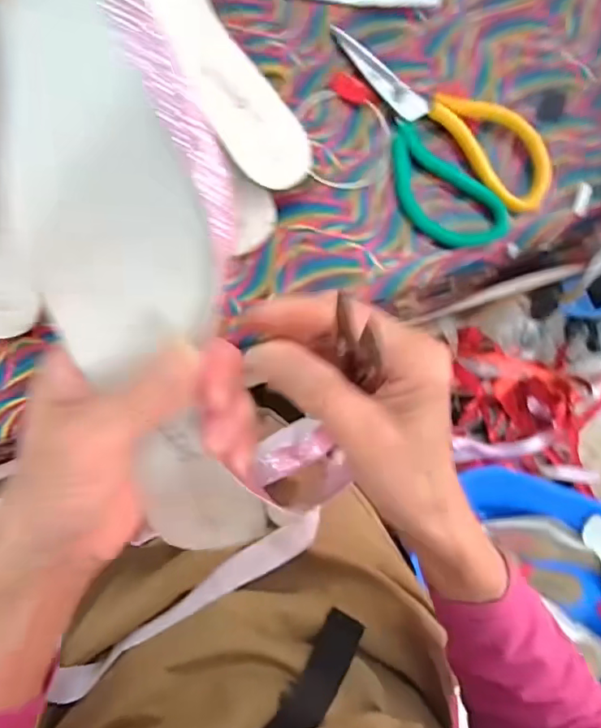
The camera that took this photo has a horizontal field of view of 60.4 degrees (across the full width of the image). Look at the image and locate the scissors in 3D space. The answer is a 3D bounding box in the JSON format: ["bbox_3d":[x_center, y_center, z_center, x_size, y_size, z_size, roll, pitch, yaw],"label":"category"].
[{"bbox_3d":[0.089,-0.165,0.366,0.183,0.017,0.109,42,85,3],"label":"scissors"}]

